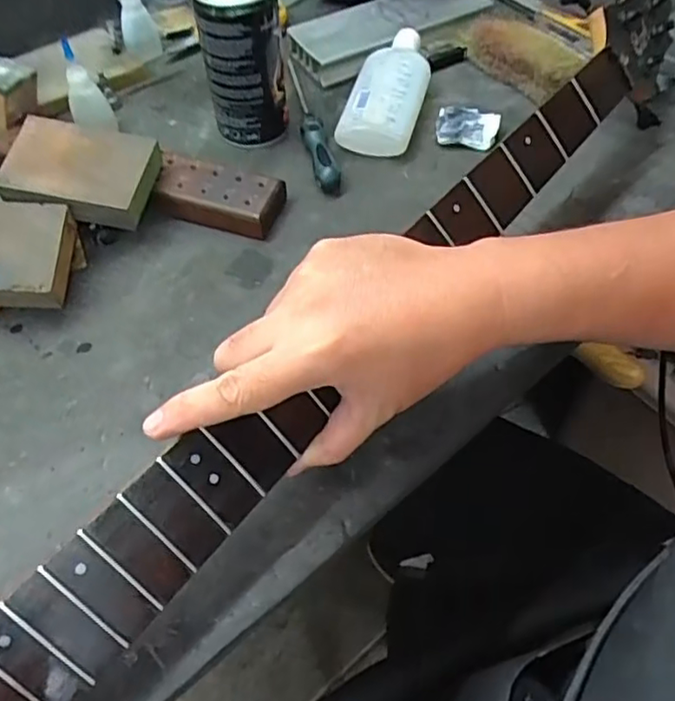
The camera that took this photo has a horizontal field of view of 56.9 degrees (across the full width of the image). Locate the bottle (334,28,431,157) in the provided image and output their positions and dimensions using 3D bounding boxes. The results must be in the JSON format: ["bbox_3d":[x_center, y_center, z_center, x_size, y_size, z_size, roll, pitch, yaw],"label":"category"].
[{"bbox_3d":[0.046,-0.232,0.552,0.062,0.035,0.142,13,56,11],"label":"bottle"}]

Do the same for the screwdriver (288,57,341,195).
[{"bbox_3d":[-0.029,-0.212,0.553,0.018,0.017,0.207,-12,55,-6],"label":"screwdriver"}]

